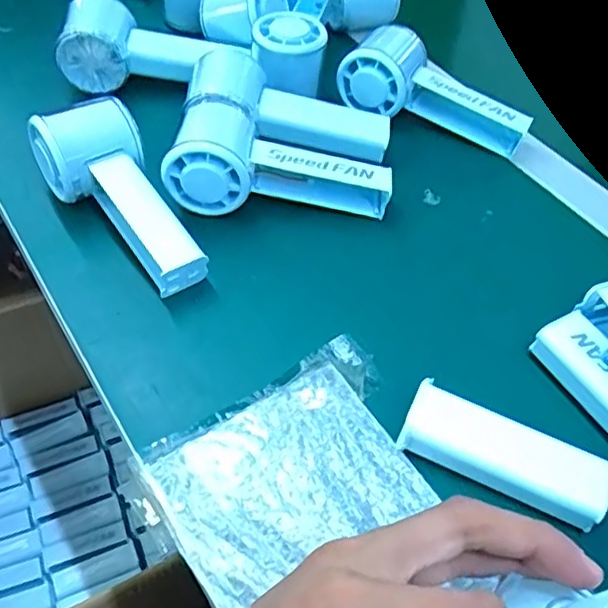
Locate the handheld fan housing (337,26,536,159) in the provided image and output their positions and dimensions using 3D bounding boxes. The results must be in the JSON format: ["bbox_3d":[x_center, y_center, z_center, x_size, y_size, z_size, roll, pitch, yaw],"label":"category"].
[{"bbox_3d":[0.106,-0.170,0.514,0.152,0.047,0.073,25,53,0],"label":"handheld fan housing"}]

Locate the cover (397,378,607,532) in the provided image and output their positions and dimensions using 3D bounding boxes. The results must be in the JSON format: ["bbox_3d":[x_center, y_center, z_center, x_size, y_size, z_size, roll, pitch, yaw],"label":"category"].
[{"bbox_3d":[0.100,0.076,0.318,0.100,0.030,0.030,22,53,13],"label":"cover"}]

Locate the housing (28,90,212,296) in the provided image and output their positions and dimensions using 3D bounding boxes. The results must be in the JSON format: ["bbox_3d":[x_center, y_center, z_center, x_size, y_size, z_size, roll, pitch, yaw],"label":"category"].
[{"bbox_3d":[-0.121,-0.066,0.408,0.066,0.056,0.140,-21,56,-20],"label":"housing"}]

